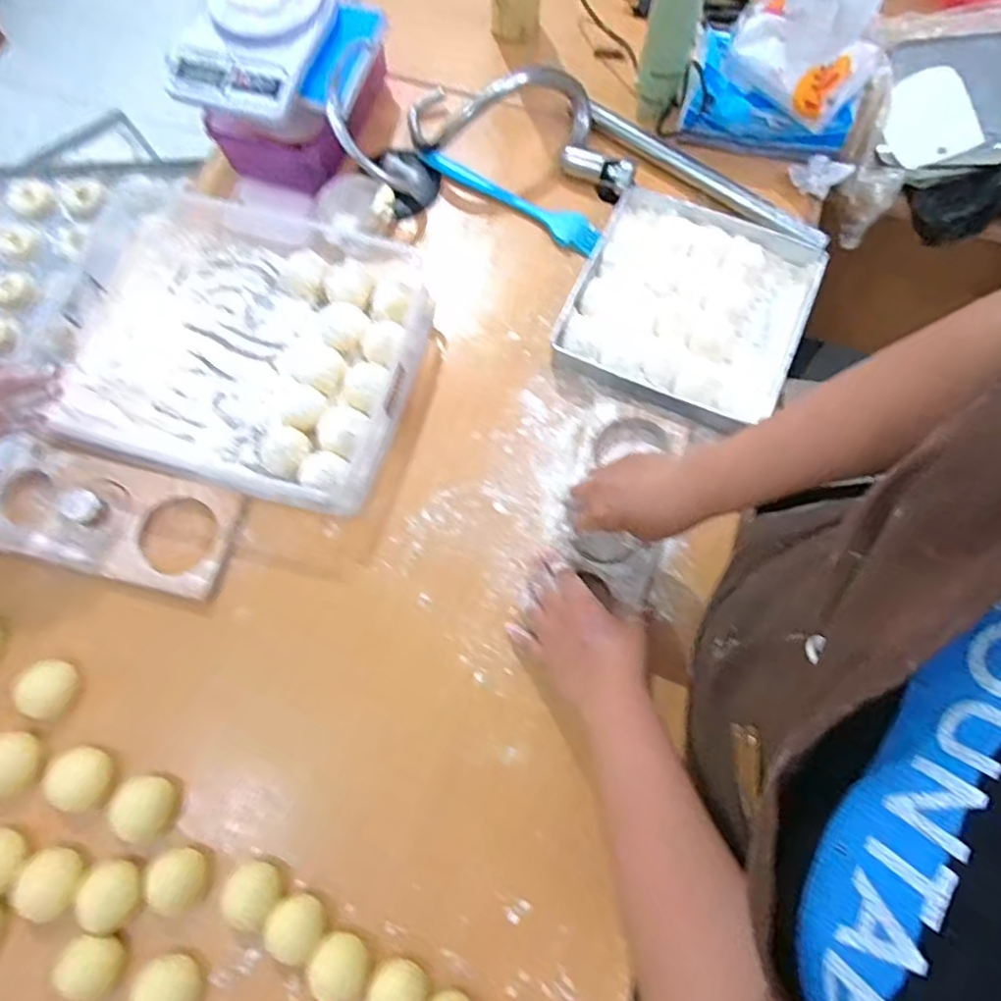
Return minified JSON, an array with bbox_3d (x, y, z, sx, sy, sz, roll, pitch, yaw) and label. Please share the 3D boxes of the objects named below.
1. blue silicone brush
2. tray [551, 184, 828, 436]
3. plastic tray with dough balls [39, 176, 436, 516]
[{"bbox_3d":[0.012,-0.354,0.685,0.235,0.019,0.035,32,75,10],"label":"blue silicone brush"},{"bbox_3d":[0.198,-0.206,0.625,0.230,0.037,0.233,23,73,8],"label":"tray"},{"bbox_3d":[-0.285,-0.169,0.617,0.393,0.043,0.298,18,73,6],"label":"plastic tray with dough balls"}]

